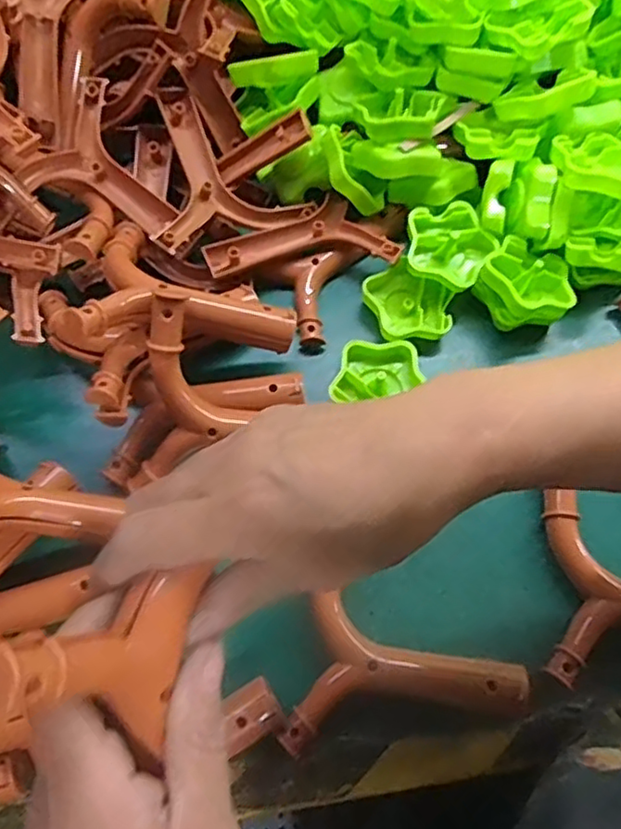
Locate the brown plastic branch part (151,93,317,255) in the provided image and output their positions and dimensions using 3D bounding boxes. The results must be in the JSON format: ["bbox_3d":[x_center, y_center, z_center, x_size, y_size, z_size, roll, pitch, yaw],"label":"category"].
[{"bbox_3d":[-0.081,-0.189,0.495,0.121,0.049,0.120,-28,70,-12],"label":"brown plastic branch part"}]

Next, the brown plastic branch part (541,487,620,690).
[{"bbox_3d":[0.216,0.112,0.401,0.133,0.030,0.114,6,67,2],"label":"brown plastic branch part"}]

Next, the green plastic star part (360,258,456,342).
[{"bbox_3d":[0.076,-0.082,0.480,0.059,0.023,0.063,-29,71,-12],"label":"green plastic star part"}]

